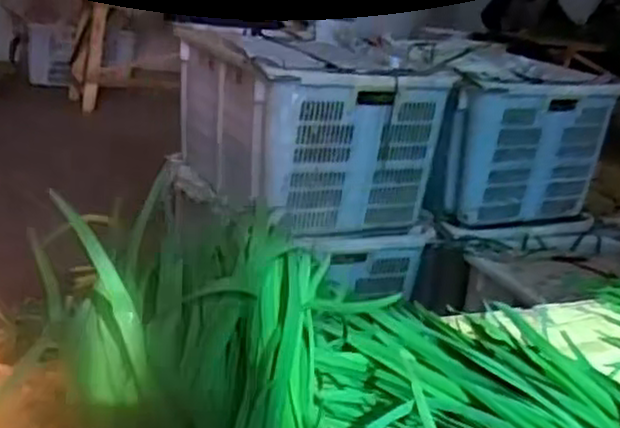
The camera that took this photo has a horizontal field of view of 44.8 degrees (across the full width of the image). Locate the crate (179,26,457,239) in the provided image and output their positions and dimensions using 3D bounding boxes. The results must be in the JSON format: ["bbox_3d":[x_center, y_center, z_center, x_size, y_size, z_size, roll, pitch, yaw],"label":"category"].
[{"bbox_3d":[-0.029,-0.216,1.787,0.446,0.353,0.605,-3,22,-28],"label":"crate"}]

